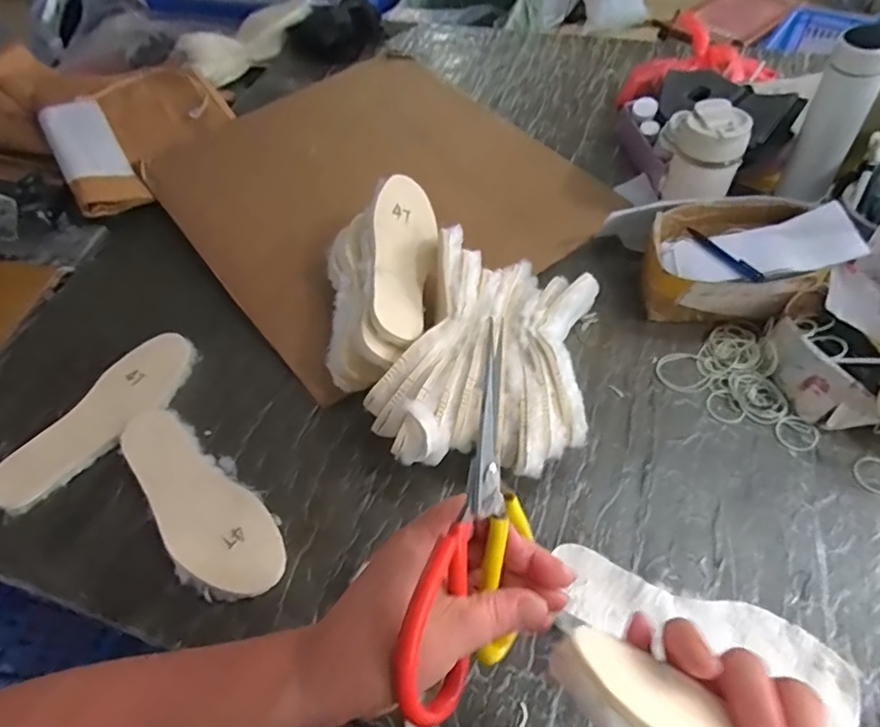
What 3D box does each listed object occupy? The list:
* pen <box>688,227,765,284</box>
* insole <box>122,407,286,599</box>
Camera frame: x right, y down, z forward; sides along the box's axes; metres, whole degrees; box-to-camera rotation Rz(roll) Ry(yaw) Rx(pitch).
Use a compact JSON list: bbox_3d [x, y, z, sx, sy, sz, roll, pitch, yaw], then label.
[{"bbox_3d":[0.343,-0.134,0.667,0.013,0.009,0.134,-16,41,-6],"label":"pen"},{"bbox_3d":[-0.264,0.143,0.596,0.091,0.017,0.264,-37,60,-19],"label":"insole"}]

